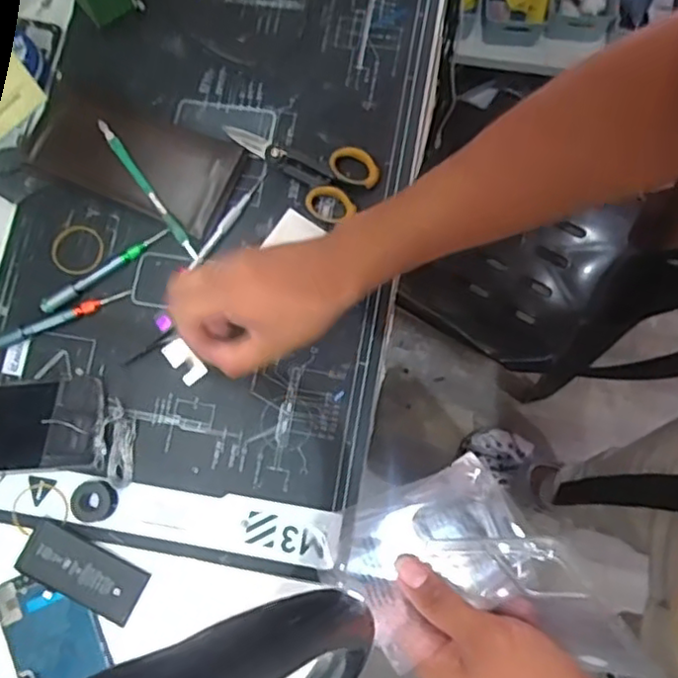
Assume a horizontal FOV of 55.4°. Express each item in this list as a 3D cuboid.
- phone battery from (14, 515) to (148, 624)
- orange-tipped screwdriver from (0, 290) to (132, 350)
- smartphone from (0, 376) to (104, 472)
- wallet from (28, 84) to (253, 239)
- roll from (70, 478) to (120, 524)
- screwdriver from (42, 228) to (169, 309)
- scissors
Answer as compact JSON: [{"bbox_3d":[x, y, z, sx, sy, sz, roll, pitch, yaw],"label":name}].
[{"bbox_3d":[-0.200,0.180,0.501,0.097,0.006,0.043,25,81,6],"label":"phone battery"},{"bbox_3d":[-0.233,-0.017,0.538,0.119,0.010,0.011,-22,80,-3],"label":"orange-tipped screwdriver"},{"bbox_3d":[-0.269,0.071,0.527,0.148,0.010,0.071,-4,80,1],"label":"smartphone"},{"bbox_3d":[-0.182,-0.160,0.556,0.186,0.027,0.087,22,81,5],"label":"wallet"},{"bbox_3d":[-0.191,0.127,0.505,0.033,0.014,0.031,0,80,1],"label":"roll"},{"bbox_3d":[-0.196,-0.058,0.545,0.119,0.014,0.013,-34,81,-5],"label":"screwdriver"},{"bbox_3d":[-0.029,-0.157,0.551,0.131,0.019,0.066,42,83,8],"label":"scissors"}]

